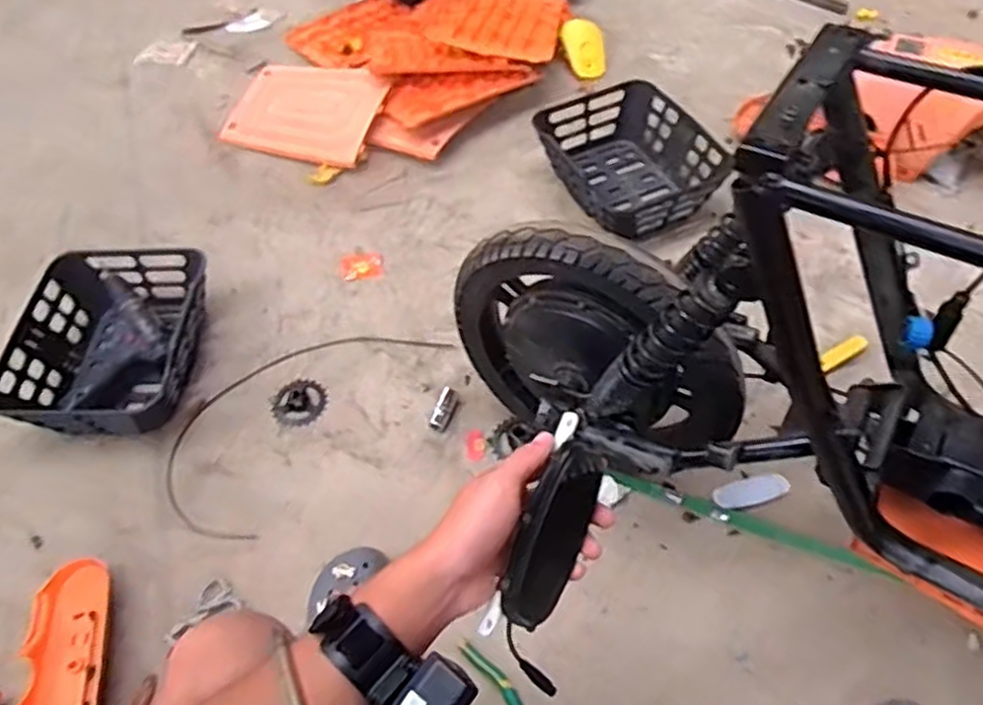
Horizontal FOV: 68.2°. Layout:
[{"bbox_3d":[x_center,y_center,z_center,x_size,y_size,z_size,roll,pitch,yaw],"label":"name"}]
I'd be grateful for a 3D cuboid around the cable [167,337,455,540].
[{"bbox_3d":[-0.306,0.082,1.142,0.241,0.011,0.460,33,64,24],"label":"cable"}]

